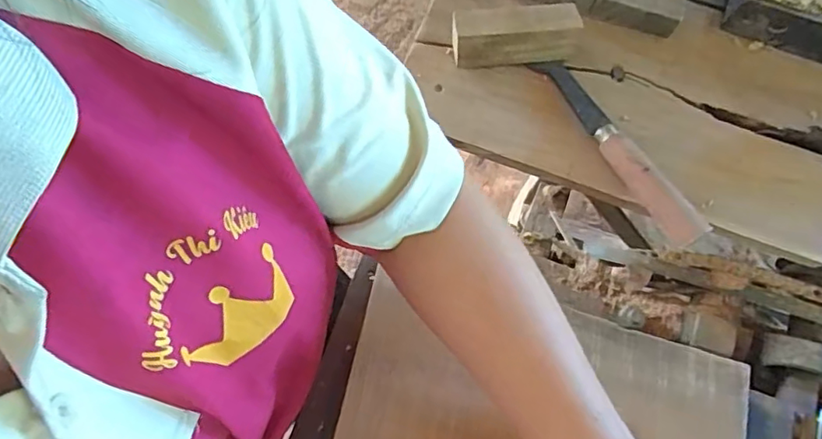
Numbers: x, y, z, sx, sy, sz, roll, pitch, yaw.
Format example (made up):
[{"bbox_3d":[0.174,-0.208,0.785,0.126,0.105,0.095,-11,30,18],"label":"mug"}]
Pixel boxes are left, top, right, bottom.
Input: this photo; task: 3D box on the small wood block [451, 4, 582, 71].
[{"bbox_3d":[0.105,-0.188,0.574,0.126,0.045,0.045,-4,73,-2],"label":"small wood block"}]

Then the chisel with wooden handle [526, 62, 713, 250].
[{"bbox_3d":[0.200,-0.074,0.546,0.030,0.033,0.227,-30,76,-10],"label":"chisel with wooden handle"}]

